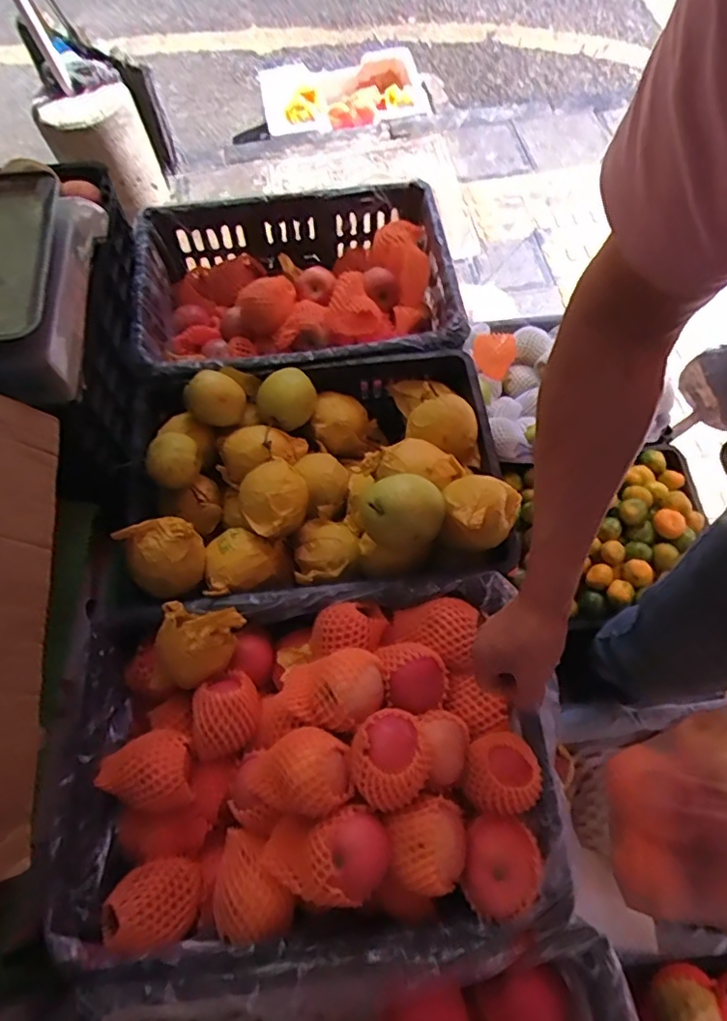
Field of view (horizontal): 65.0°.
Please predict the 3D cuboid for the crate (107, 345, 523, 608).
[{"bbox_3d":[-0.091,-0.064,0.759,0.512,0.189,0.363,-8,64,0],"label":"crate"}]

